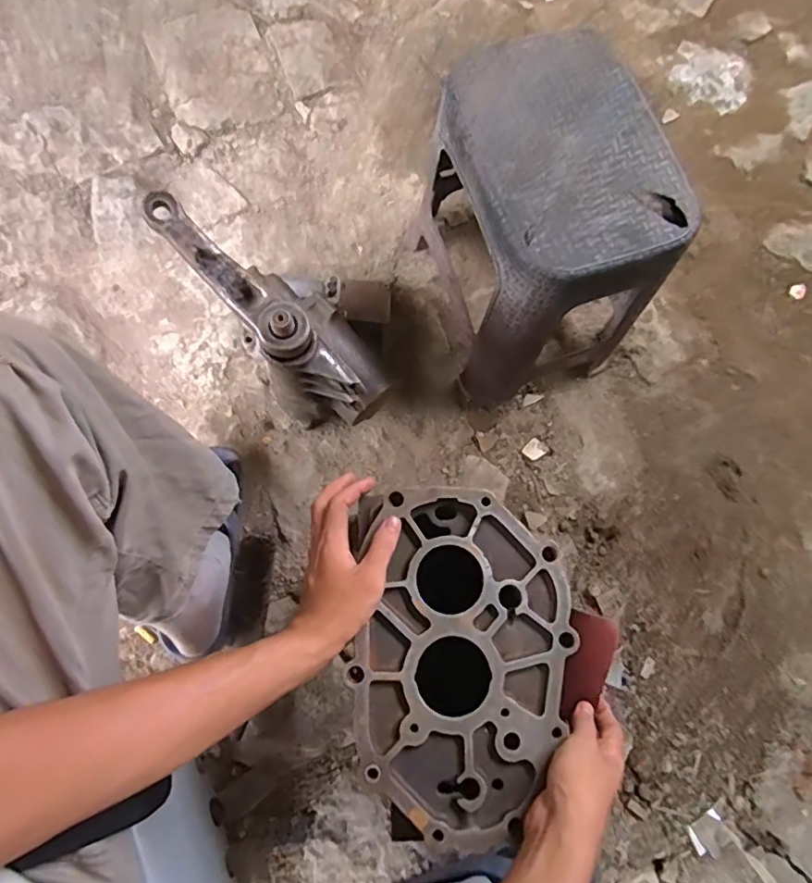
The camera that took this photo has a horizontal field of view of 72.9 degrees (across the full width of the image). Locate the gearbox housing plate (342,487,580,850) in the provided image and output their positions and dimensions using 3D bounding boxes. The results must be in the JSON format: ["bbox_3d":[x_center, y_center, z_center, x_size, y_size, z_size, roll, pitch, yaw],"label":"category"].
[{"bbox_3d":[0.046,0.173,0.459,0.181,0.032,0.265,-1,77,0],"label":"gearbox housing plate"}]

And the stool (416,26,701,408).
[{"bbox_3d":[0.160,-0.253,0.703,0.208,0.313,0.288,-14,74,-7],"label":"stool"}]

